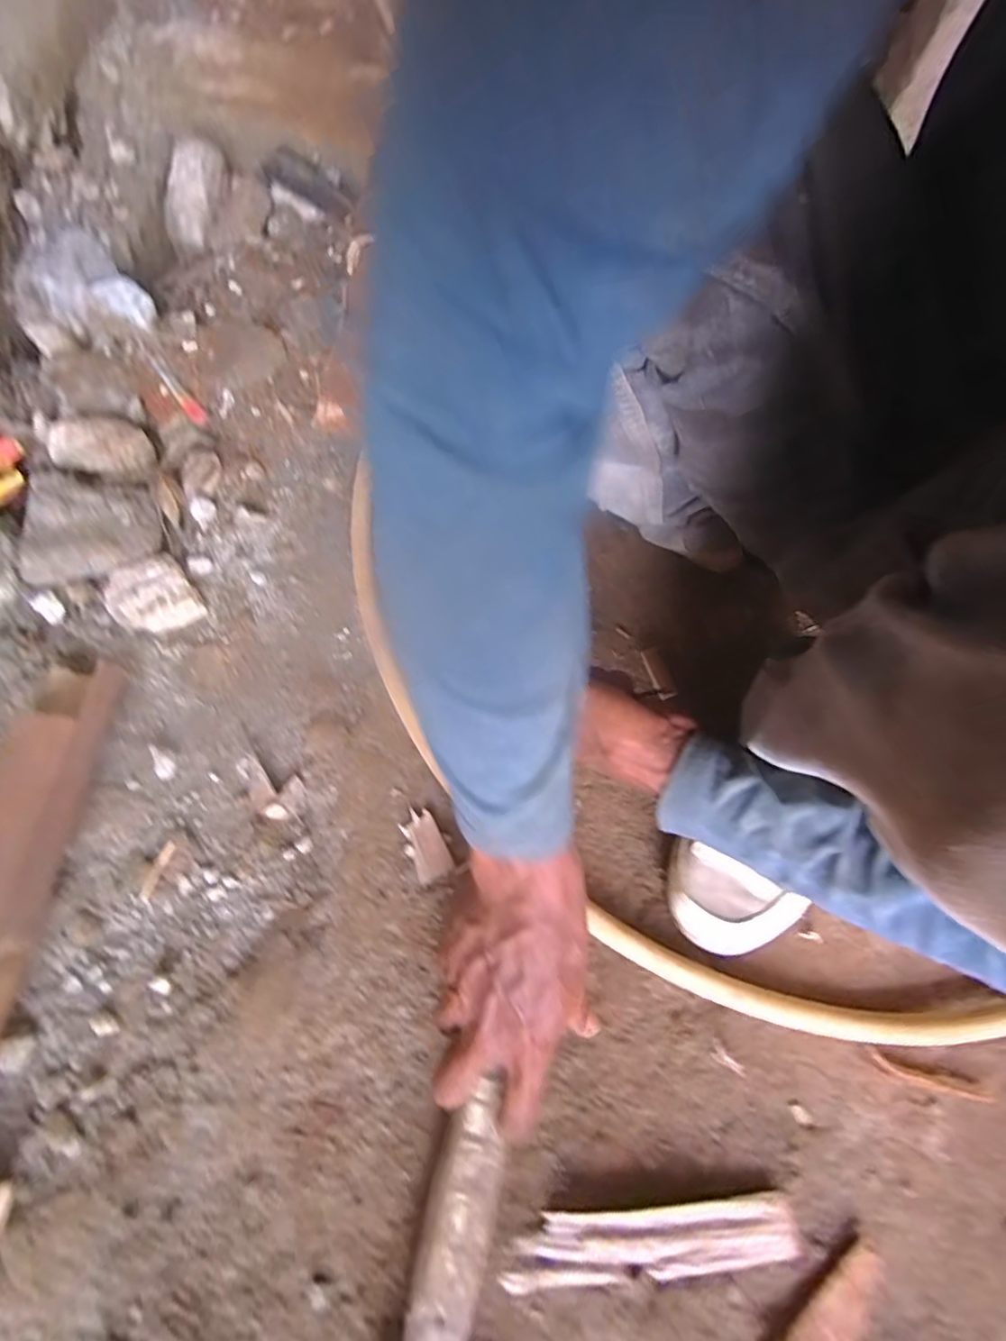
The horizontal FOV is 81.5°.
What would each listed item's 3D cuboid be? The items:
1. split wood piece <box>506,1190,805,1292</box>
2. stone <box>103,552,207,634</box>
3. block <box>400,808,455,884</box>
[{"bbox_3d":[0.092,0.342,0.352,0.175,0.011,0.034,0,68,-7],"label":"split wood piece"},{"bbox_3d":[-0.315,-0.067,0.524,0.067,0.024,0.067,-34,76,-18],"label":"stone"},{"bbox_3d":[-0.059,0.134,0.452,0.027,0.006,0.053,-20,72,-15],"label":"block"}]

